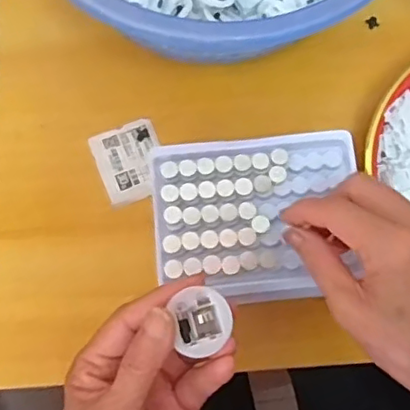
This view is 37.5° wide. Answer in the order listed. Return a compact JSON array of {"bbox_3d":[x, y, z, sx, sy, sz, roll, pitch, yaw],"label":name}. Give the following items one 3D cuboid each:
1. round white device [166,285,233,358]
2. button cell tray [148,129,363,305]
[{"bbox_3d":[-0.001,0.056,0.289,0.028,0.008,0.031,4,77,0],"label":"round white device"},{"bbox_3d":[0.032,0.007,0.371,0.125,0.009,0.102,-5,77,-2],"label":"button cell tray"}]

